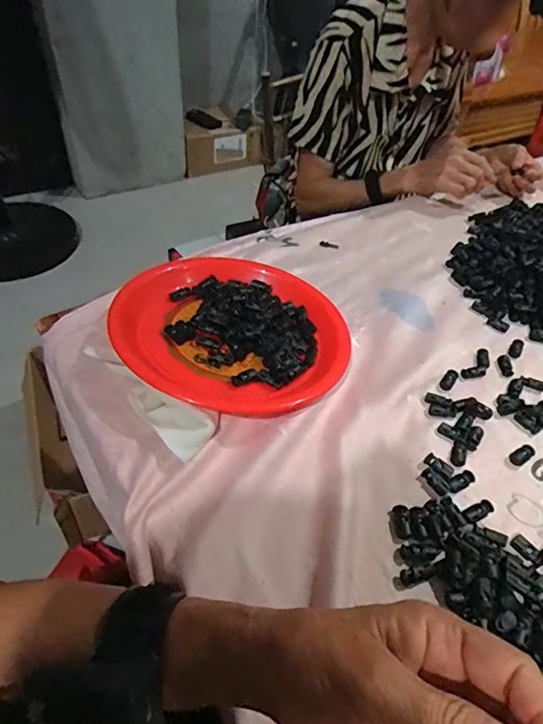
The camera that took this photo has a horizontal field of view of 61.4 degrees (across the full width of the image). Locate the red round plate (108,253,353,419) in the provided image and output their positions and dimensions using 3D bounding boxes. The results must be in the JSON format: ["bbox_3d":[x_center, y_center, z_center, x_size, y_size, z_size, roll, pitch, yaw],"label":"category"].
[{"bbox_3d":[-0.042,-0.040,0.523,0.251,0.023,0.247,7,47,-8],"label":"red round plate"}]

